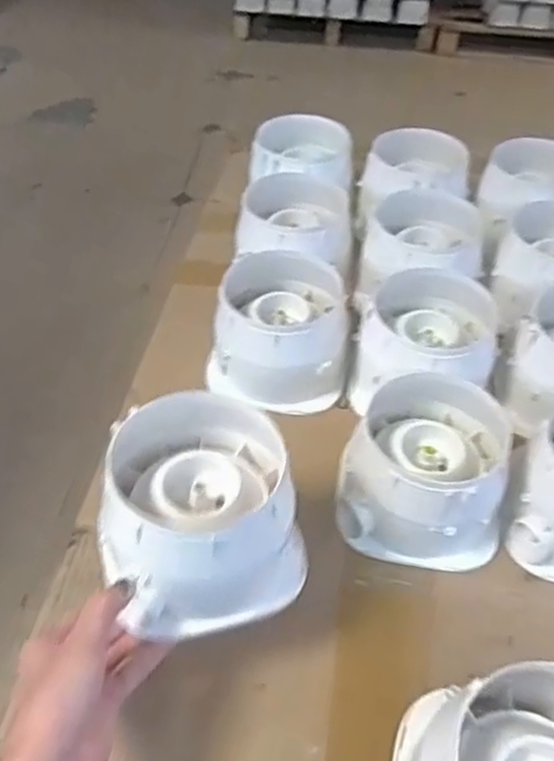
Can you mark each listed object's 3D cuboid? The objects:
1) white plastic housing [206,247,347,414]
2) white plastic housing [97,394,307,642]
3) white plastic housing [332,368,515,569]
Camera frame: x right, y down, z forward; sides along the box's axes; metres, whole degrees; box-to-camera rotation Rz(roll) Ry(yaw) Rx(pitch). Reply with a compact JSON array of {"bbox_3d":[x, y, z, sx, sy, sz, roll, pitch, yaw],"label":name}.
[{"bbox_3d":[0.006,-0.051,0.699,0.131,0.093,0.148,4,48,2],"label":"white plastic housing"},{"bbox_3d":[-0.049,0.087,0.486,0.125,0.095,0.131,-4,48,-5],"label":"white plastic housing"},{"bbox_3d":[0.121,0.067,0.585,0.129,0.099,0.131,5,48,2],"label":"white plastic housing"}]

